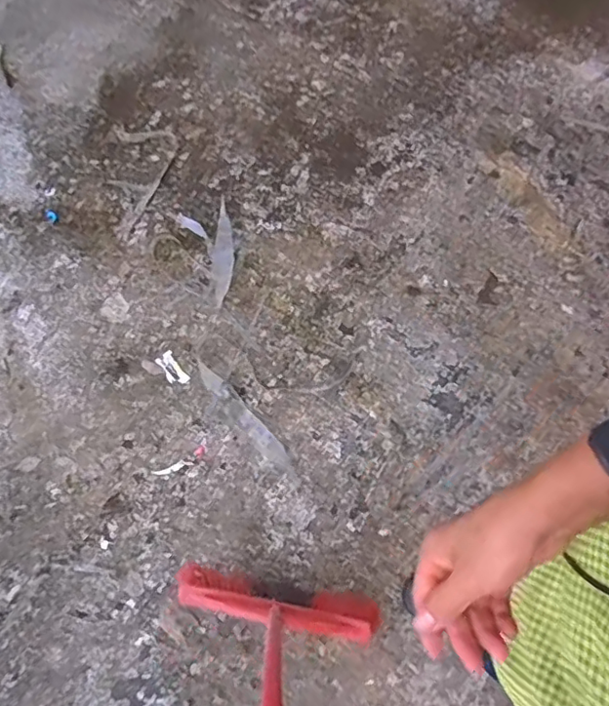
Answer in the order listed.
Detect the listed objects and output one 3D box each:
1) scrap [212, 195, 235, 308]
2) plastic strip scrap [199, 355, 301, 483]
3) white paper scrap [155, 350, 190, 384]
[{"bbox_3d":[-0.214,-0.275,1.468,0.055,0.005,0.313,0,69,2],"label":"scrap"},{"bbox_3d":[-0.143,0.159,1.309,0.060,0.007,0.359,-40,73,-12],"label":"plastic strip scrap"},{"bbox_3d":[-0.326,0.041,1.365,0.043,0.004,0.097,-35,72,-10],"label":"white paper scrap"}]

